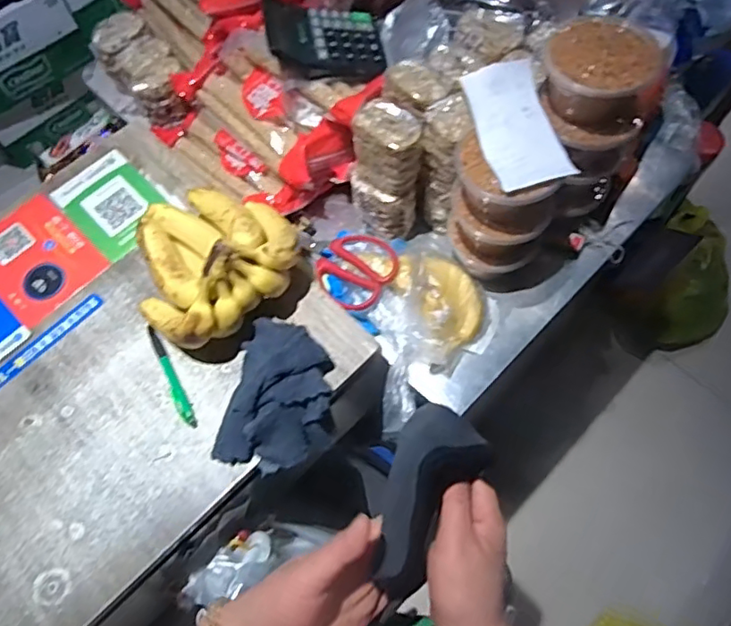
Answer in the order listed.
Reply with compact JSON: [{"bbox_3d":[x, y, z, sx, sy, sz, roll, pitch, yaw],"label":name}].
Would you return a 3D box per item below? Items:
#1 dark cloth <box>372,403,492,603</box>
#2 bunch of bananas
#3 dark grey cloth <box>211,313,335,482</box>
[{"bbox_3d":[0.042,0.134,0.409,0.060,0.029,0.130,20,84,11],"label":"dark cloth"},{"bbox_3d":[-0.173,-0.065,0.641,0.180,0.121,0.169,-1,66,2],"label":"bunch of bananas"},{"bbox_3d":[-0.089,0.087,0.611,0.110,0.061,0.151,10,67,7],"label":"dark grey cloth"}]

